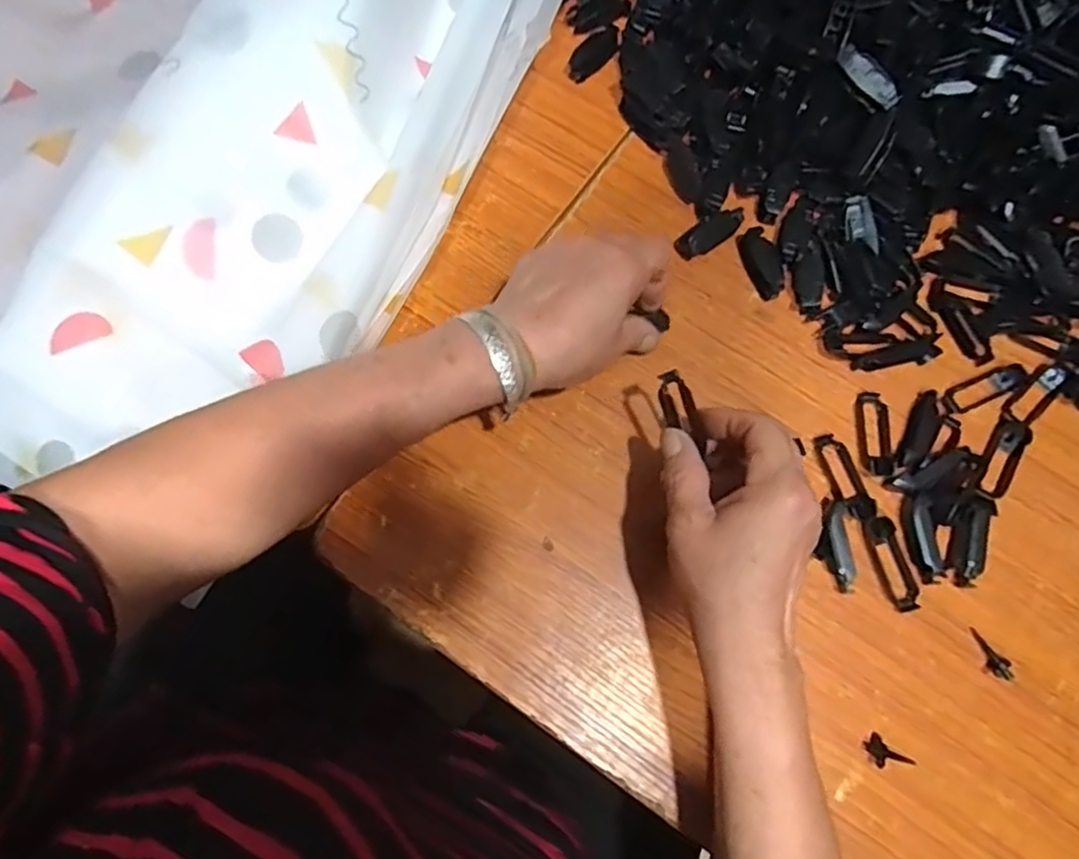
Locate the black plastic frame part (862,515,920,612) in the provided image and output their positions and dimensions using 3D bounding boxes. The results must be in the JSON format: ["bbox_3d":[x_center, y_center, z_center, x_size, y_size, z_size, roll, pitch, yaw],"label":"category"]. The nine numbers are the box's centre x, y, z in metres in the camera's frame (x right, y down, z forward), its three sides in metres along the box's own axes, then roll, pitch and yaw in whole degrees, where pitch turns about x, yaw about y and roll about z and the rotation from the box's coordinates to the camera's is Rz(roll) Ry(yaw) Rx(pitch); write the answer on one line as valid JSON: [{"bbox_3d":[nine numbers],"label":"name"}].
[{"bbox_3d":[0.216,0.082,0.403,0.019,0.006,0.058,-14,76,-5],"label":"black plastic frame part"}]

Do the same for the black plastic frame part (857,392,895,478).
[{"bbox_3d":[0.217,0.002,0.426,0.018,0.006,0.056,3,75,-1],"label":"black plastic frame part"}]

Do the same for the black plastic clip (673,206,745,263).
[{"bbox_3d":[0.118,-0.137,0.456,0.049,0.013,0.020,-36,79,-11],"label":"black plastic clip"}]

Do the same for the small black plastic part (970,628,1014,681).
[{"bbox_3d":[0.269,0.134,0.393,0.016,0.005,0.033,-23,64,-8],"label":"small black plastic part"}]

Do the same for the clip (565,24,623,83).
[{"bbox_3d":[0.043,-0.285,0.497,0.021,0.011,0.054,44,78,9],"label":"clip"}]

